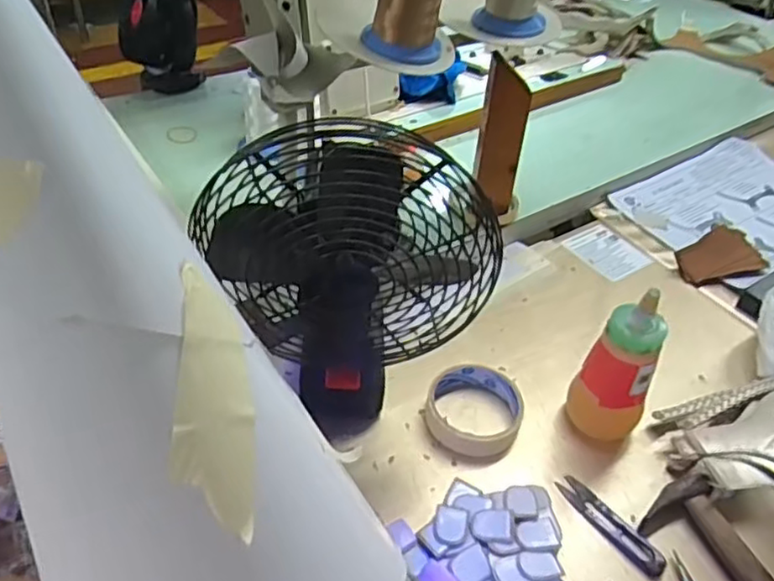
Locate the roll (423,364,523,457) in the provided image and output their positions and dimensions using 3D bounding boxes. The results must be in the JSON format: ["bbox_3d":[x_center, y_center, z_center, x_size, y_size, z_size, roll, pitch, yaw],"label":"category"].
[{"bbox_3d":[0.079,0.108,0.614,0.086,0.023,0.087,3,44,-3],"label":"roll"}]

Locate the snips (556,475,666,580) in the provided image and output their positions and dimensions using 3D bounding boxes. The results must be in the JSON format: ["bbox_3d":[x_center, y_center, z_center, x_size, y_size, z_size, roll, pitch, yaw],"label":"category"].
[{"bbox_3d":[0.182,0.192,0.549,0.025,0.009,0.099,-27,52,-29],"label":"snips"}]

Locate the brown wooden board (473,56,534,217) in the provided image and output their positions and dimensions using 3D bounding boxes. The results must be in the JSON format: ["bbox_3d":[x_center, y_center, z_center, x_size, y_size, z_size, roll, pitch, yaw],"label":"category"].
[{"bbox_3d":[0.125,-0.166,0.740,0.047,0.175,0.010,10,36,8],"label":"brown wooden board"}]

